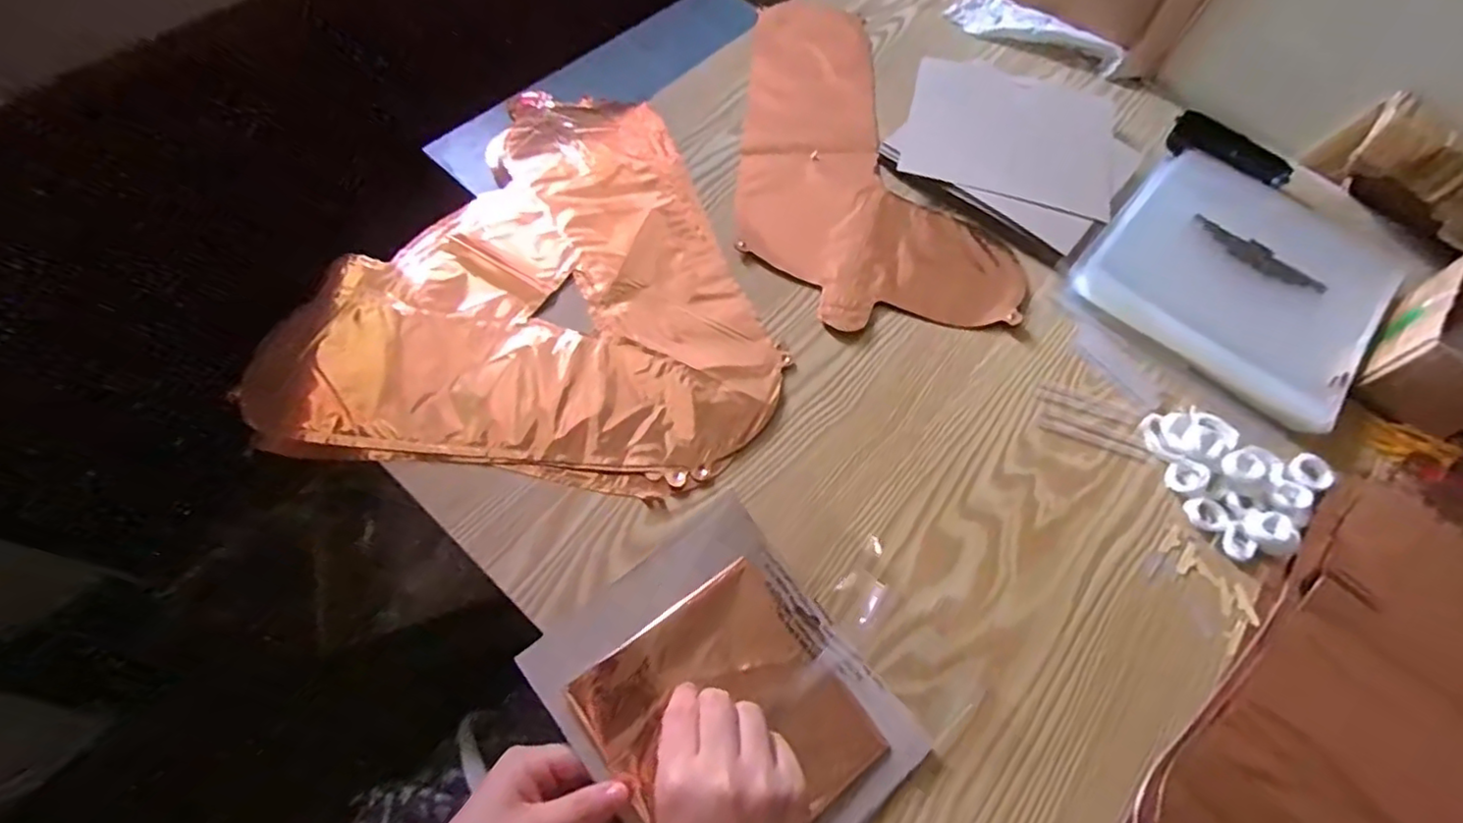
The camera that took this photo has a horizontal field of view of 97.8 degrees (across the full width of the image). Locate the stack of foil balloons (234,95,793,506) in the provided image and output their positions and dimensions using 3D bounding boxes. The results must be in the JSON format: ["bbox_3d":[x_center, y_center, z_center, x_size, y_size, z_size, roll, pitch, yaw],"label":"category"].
[{"bbox_3d":[-0.142,-0.129,0.524,0.371,0.015,0.380,8,63,1],"label":"stack of foil balloons"}]

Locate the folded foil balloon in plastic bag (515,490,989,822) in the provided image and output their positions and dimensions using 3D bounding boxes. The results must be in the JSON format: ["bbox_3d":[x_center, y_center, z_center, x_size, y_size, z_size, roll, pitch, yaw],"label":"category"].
[{"bbox_3d":[0.015,0.161,0.392,0.210,0.027,0.197,-37,71,-19],"label":"folded foil balloon in plastic bag"}]

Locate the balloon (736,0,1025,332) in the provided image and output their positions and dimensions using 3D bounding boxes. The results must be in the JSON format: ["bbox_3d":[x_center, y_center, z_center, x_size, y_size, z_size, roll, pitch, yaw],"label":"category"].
[{"bbox_3d":[0.105,-0.250,0.602,0.218,0.005,0.407,-7,64,-7],"label":"balloon"}]

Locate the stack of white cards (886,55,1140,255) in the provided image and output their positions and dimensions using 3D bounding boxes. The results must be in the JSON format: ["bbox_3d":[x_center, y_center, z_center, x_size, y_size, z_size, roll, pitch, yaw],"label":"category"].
[{"bbox_3d":[0.263,-0.255,0.595,0.205,0.017,0.192,31,66,12],"label":"stack of white cards"}]

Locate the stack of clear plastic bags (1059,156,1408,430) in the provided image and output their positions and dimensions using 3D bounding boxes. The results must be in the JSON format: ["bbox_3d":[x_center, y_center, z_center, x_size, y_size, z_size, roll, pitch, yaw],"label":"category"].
[{"bbox_3d":[0.436,-0.117,0.548,0.212,0.024,0.229,40,68,15],"label":"stack of clear plastic bags"}]

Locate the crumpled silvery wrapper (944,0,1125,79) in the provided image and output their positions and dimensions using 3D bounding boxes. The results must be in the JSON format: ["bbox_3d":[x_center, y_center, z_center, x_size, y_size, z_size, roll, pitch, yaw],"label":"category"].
[{"bbox_3d":[0.324,-0.405,0.678,0.180,0.012,0.066,33,66,13],"label":"crumpled silvery wrapper"}]

